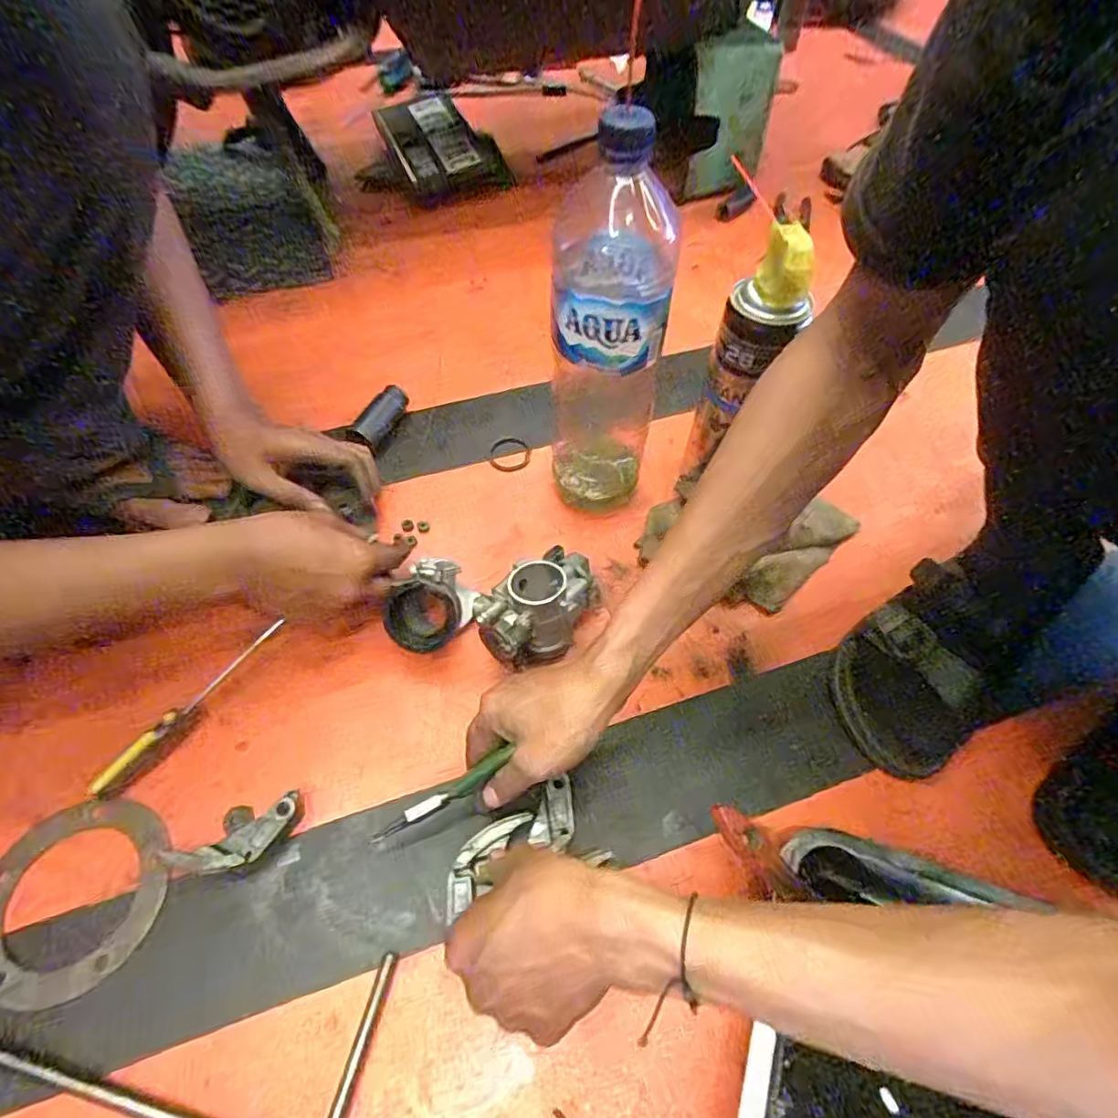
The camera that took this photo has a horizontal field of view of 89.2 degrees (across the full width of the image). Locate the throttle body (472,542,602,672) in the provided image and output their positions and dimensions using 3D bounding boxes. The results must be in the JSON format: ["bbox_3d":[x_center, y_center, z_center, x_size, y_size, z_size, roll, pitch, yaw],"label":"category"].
[{"bbox_3d":[-0.019,0.042,0.464,0.103,0.075,0.078,-27,61,-17],"label":"throttle body"}]

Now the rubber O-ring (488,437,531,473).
[{"bbox_3d":[-0.052,-0.112,0.603,0.045,0.005,0.048,0,56,0],"label":"rubber O-ring"}]

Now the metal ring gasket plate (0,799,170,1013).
[{"bbox_3d":[-0.329,0.226,0.382,0.122,0.004,0.119,0,56,0],"label":"metal ring gasket plate"}]

